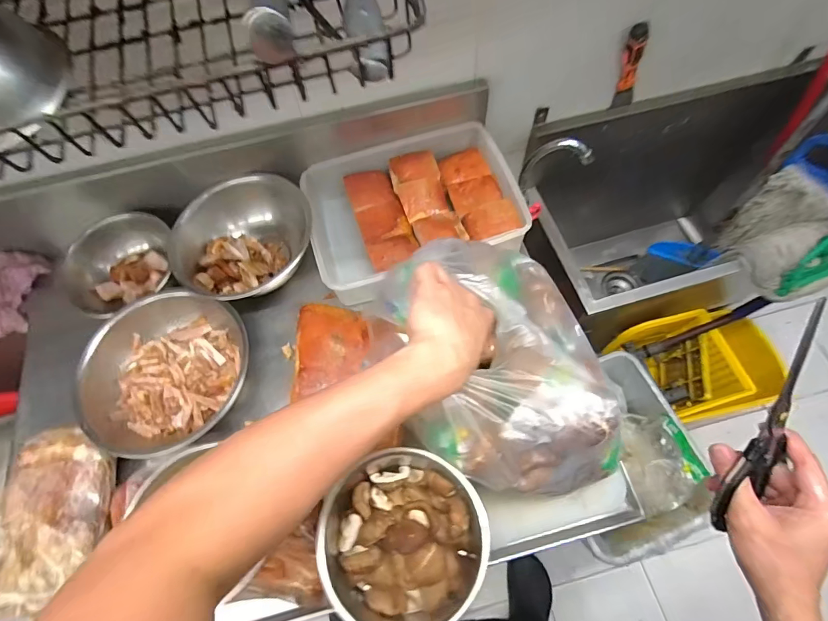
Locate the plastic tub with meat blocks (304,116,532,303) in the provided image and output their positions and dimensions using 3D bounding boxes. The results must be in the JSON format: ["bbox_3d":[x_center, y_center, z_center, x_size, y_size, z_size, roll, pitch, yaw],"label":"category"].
[{"bbox_3d":[-0.005,-0.176,0.735,0.340,0.085,0.252,-19,66,-5],"label":"plastic tub with meat blocks"}]

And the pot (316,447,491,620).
[{"bbox_3d":[-0.009,0.258,0.479,0.174,0.095,0.178,-1,66,3],"label":"pot"}]

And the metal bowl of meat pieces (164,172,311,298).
[{"bbox_3d":[-0.283,-0.116,0.711,0.227,0.121,0.180,-31,68,-10],"label":"metal bowl of meat pieces"}]

